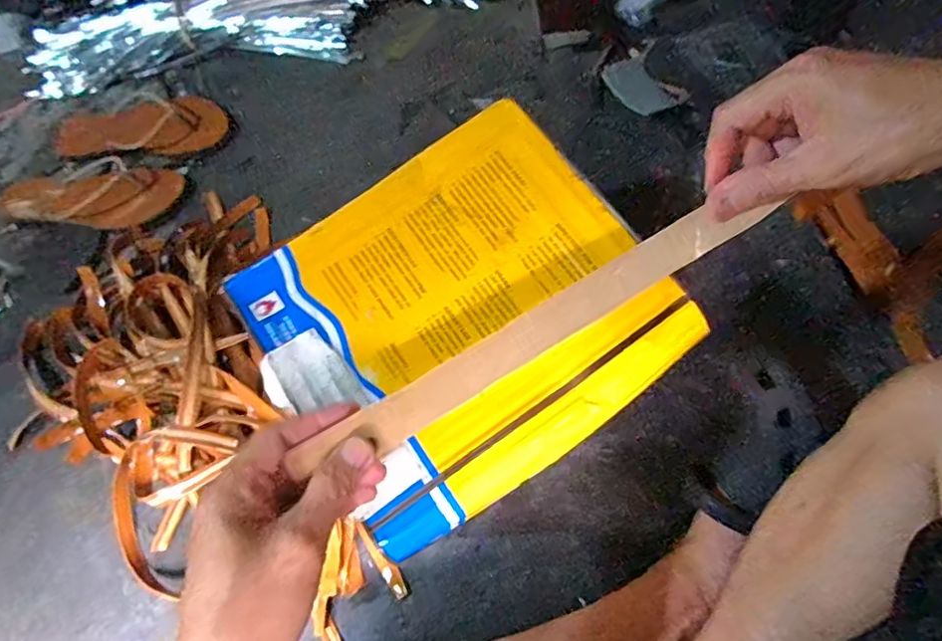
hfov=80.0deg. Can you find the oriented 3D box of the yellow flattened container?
[{"bbox_3d":[-0.009,-0.006,0.387,0.248,0.036,0.228,-35,73,-10],"label":"yellow flattened container"}]

